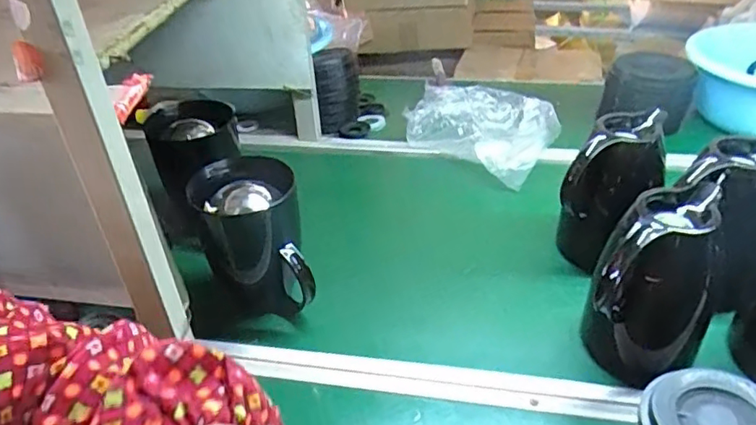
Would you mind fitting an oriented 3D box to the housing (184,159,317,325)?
[{"bbox_3d":[-0.155,0.043,0.722,0.123,0.185,0.122,-11,35,-10],"label":"housing"}]

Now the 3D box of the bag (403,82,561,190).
[{"bbox_3d":[0.200,-0.163,1.066,0.279,0.067,0.203,25,43,35],"label":"bag"}]

